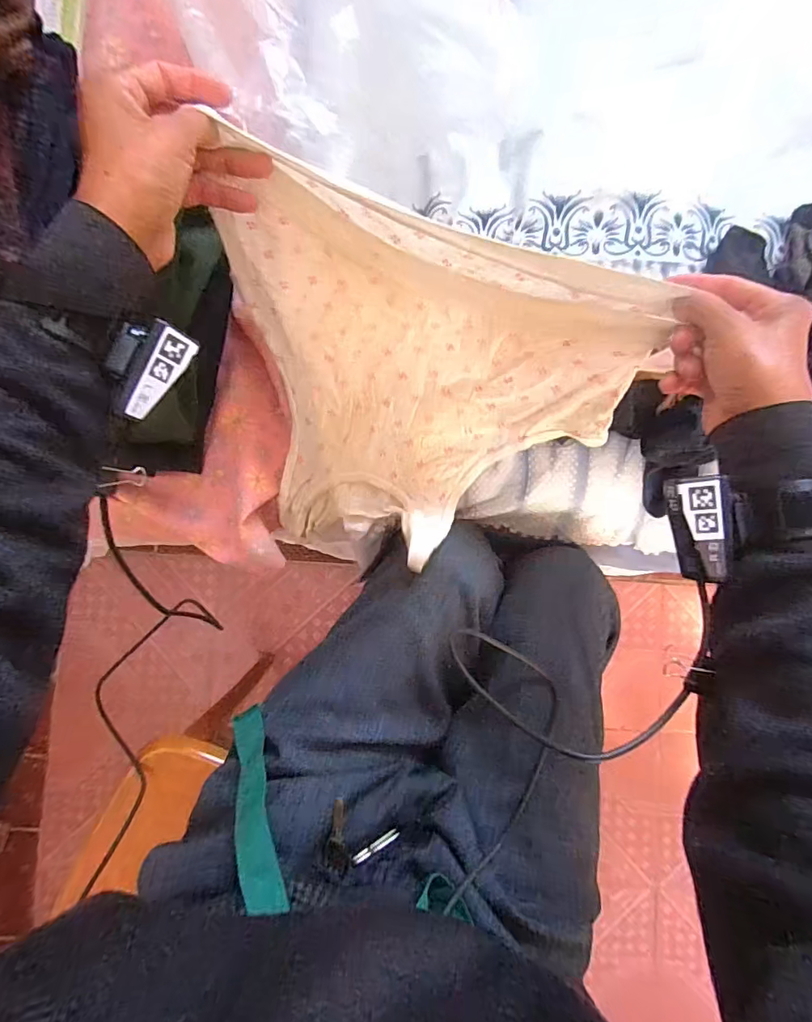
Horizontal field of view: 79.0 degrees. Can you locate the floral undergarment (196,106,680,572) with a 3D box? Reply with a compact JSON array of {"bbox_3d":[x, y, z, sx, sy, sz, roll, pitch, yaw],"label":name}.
[{"bbox_3d":[0.008,-0.094,0.451,0.347,0.167,0.259,17,87,-2],"label":"floral undergarment"}]

